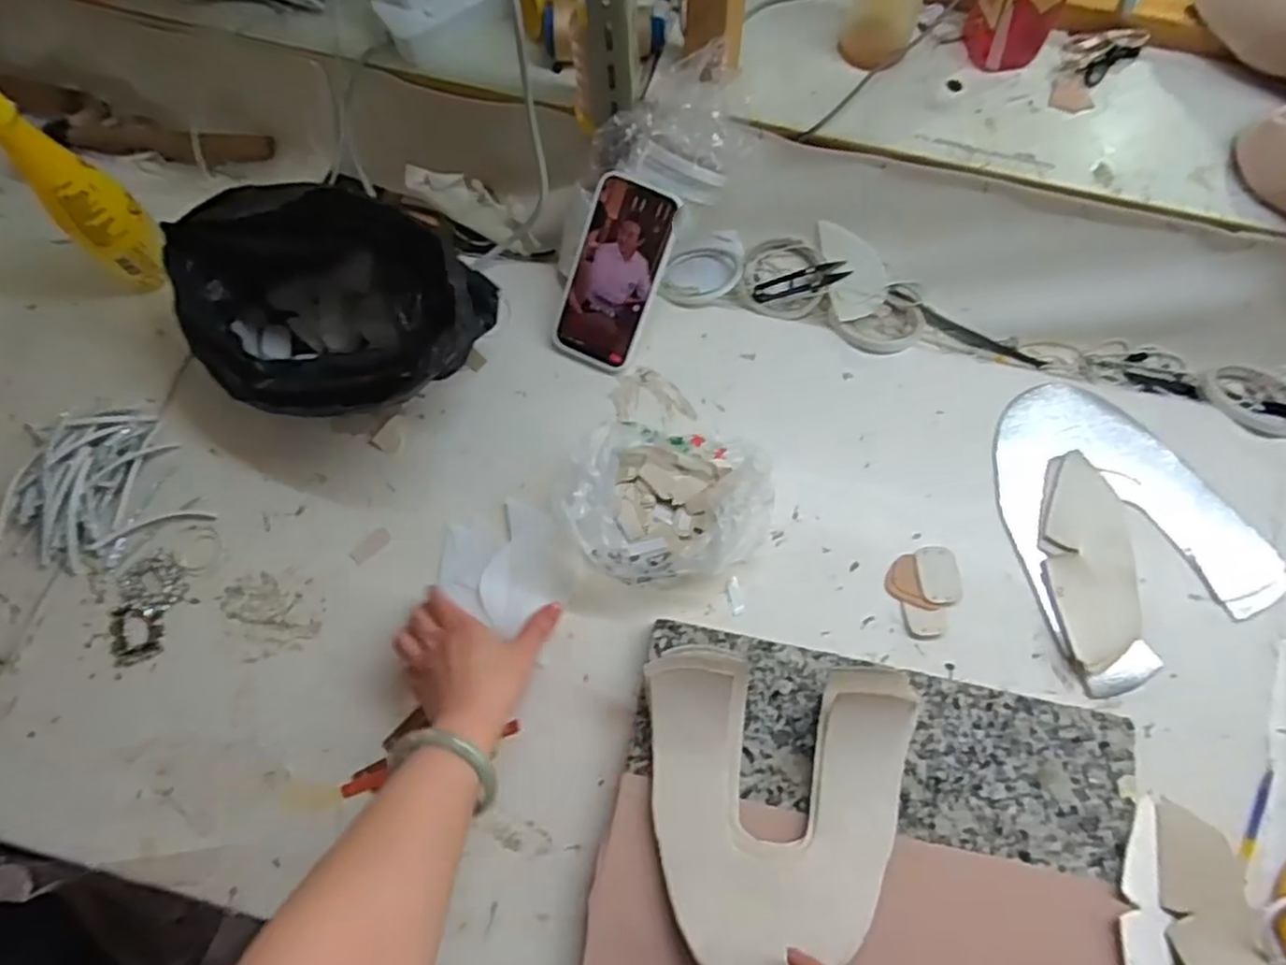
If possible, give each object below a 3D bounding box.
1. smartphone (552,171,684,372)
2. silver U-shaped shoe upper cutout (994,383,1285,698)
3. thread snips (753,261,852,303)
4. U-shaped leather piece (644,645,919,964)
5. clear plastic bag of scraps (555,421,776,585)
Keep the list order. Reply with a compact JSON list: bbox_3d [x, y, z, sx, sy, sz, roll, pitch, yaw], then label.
[{"bbox_3d":[-0.026,-0.191,0.663,0.081,0.012,0.167,25,111,10],"label":"smartphone"},{"bbox_3d":[0.409,0.029,0.632,0.208,0.007,0.248,-26,72,-7],"label":"silver U-shaped shoe upper cutout"},{"bbox_3d":[0.159,-0.205,0.728,0.097,0.014,0.027,-13,71,-3],"label":"thread snips"},{"bbox_3d":[0.108,0.232,0.515,0.194,0.040,0.216,-3,71,1],"label":"U-shaped leather piece"},{"bbox_3d":[0.019,0.013,0.612,0.163,0.070,0.155,-35,73,-10],"label":"clear plastic bag of scraps"}]

